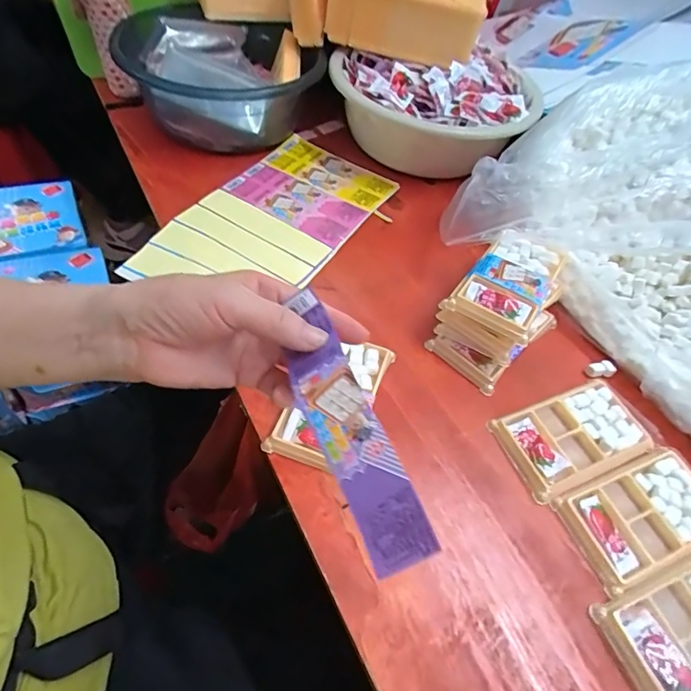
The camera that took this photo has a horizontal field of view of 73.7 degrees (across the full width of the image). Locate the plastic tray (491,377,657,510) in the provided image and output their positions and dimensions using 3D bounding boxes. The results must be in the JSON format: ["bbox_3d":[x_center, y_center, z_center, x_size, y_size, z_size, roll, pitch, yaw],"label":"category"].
[{"bbox_3d":[0.204,0.079,0.411,0.132,0.012,0.081,-18,58,-19],"label":"plastic tray"}]

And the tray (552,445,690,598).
[{"bbox_3d":[0.247,0.133,0.375,0.140,0.011,0.078,-15,57,-18],"label":"tray"}]

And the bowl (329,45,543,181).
[{"bbox_3d":[0.110,-0.316,0.635,0.265,0.095,0.215,33,58,19],"label":"bowl"}]

